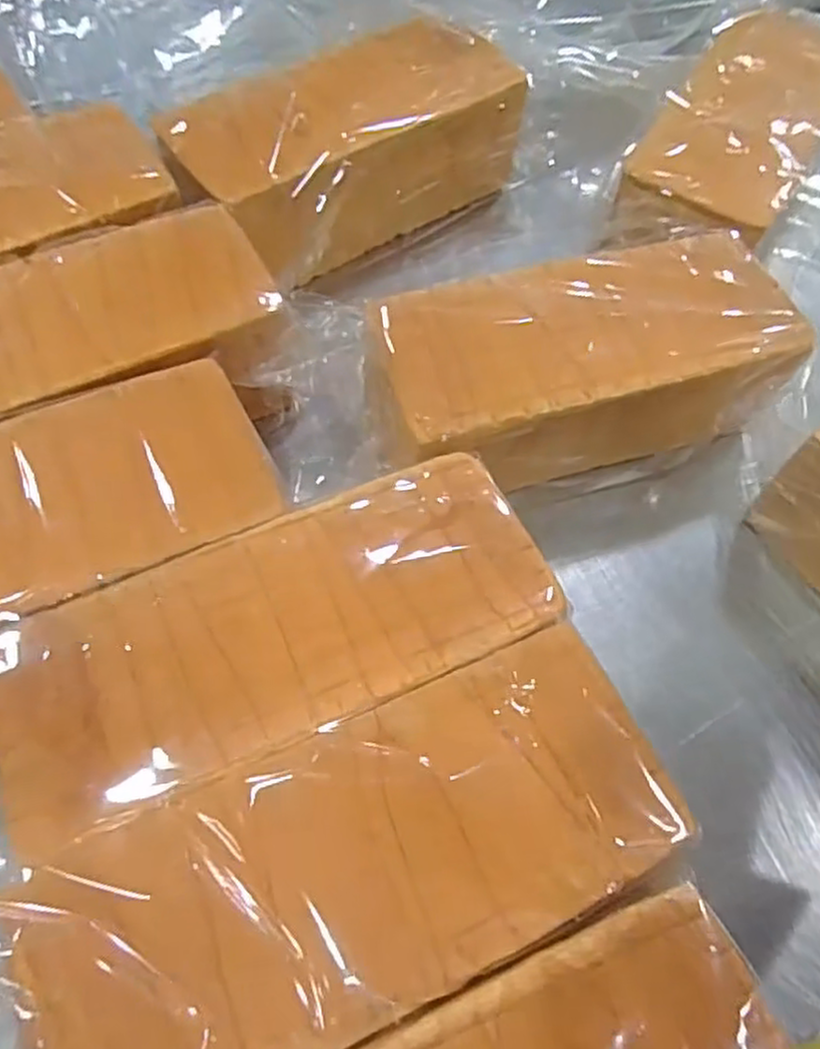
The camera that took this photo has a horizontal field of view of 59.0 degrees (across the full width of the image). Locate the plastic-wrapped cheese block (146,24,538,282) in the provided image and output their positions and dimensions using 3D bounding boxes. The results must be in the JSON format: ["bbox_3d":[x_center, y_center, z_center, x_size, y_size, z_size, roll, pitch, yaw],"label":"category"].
[{"bbox_3d":[-0.062,-0.363,0.728,0.342,0.136,0.162,-38,71,-20],"label":"plastic-wrapped cheese block"}]

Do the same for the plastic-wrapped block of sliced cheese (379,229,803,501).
[{"bbox_3d":[0.145,-0.137,0.606,0.354,0.105,0.157,-19,65,-13],"label":"plastic-wrapped block of sliced cheese"}]

